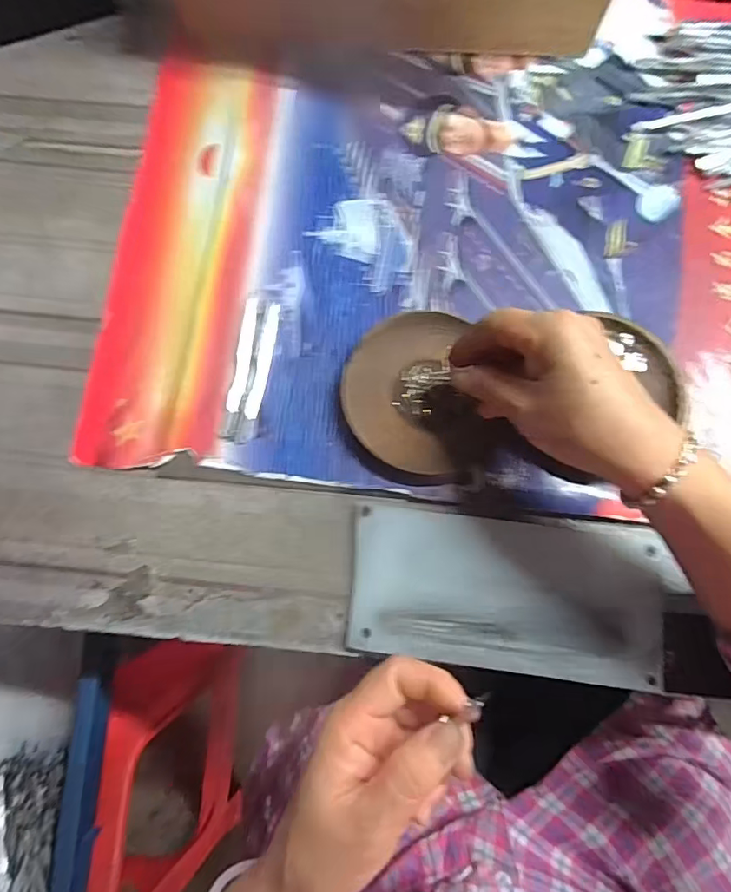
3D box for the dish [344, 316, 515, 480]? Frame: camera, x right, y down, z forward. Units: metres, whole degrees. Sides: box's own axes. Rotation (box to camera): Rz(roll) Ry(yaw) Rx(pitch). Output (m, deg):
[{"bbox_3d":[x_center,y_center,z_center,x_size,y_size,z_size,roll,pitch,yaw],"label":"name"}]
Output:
[{"bbox_3d":[0.037,-0.038,0.351,0.104,0.014,0.118,-20,80,-4],"label":"dish"}]

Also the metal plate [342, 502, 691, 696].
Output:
[{"bbox_3d":[0.093,0.095,0.323,0.202,0.007,0.095,6,76,1],"label":"metal plate"}]

